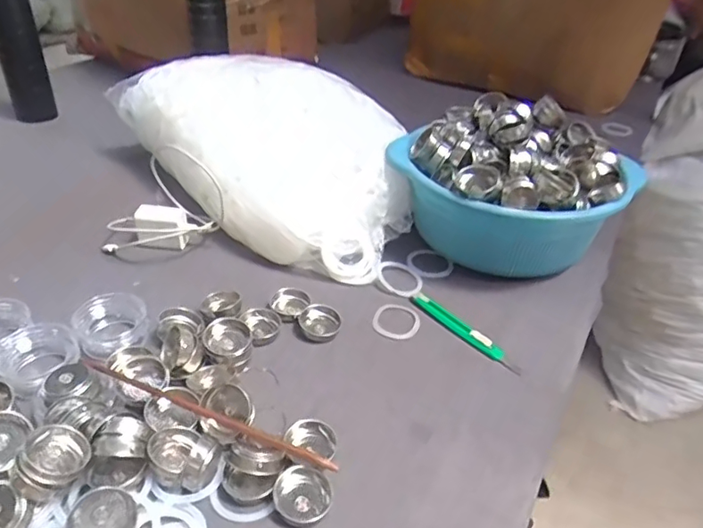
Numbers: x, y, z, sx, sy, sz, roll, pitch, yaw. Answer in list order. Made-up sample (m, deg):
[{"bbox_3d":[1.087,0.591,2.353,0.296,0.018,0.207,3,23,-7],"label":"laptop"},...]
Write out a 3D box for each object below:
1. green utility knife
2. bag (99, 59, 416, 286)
[{"bbox_3d":[0.121,0.073,0.593,0.018,0.015,0.142,-26,46,-35],"label":"green utility knife"},{"bbox_3d":[-0.118,-0.173,0.770,0.475,0.159,0.252,32,44,32],"label":"bag"}]

